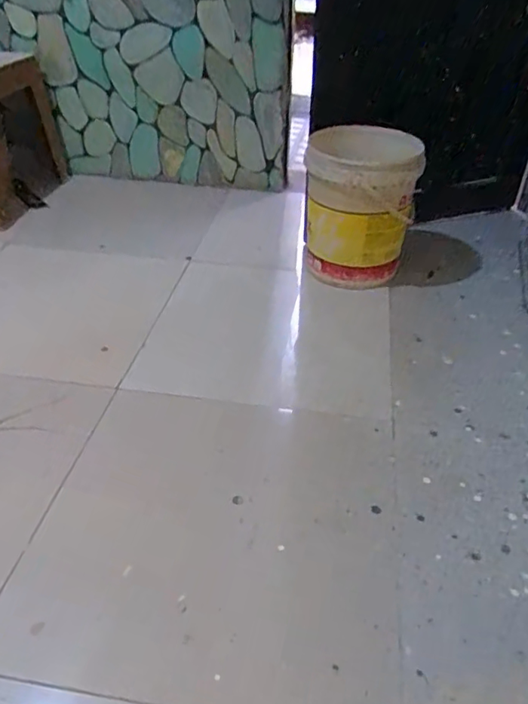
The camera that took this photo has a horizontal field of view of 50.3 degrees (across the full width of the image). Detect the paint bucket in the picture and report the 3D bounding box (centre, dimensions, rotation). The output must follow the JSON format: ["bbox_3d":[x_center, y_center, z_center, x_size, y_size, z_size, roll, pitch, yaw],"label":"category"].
[{"bbox_3d":[0.266,-0.407,1.581,0.284,0.394,0.281,1,37,0],"label":"paint bucket"}]

